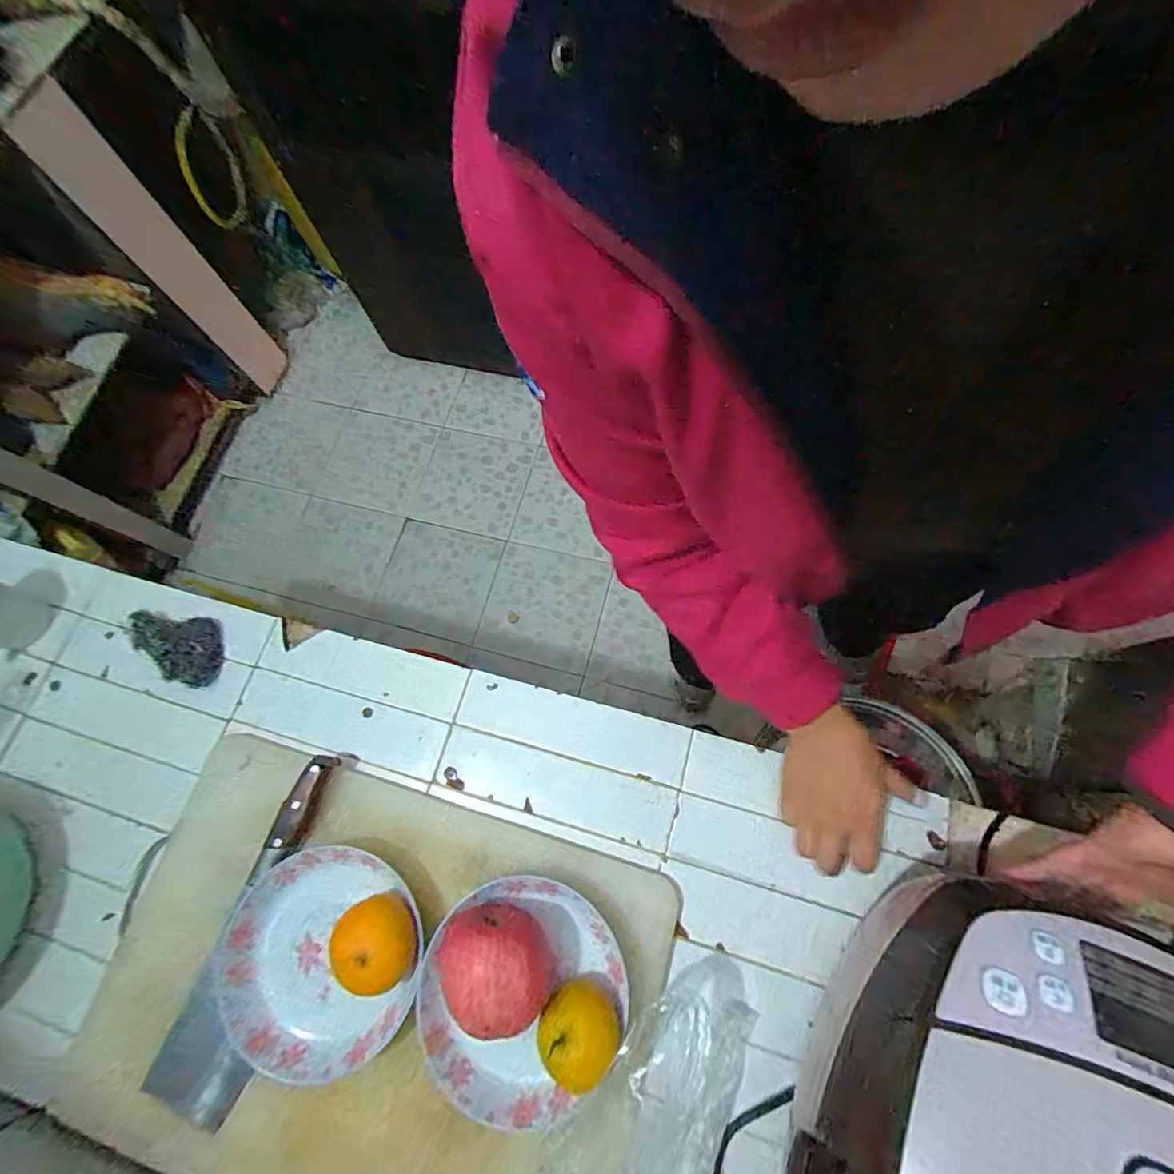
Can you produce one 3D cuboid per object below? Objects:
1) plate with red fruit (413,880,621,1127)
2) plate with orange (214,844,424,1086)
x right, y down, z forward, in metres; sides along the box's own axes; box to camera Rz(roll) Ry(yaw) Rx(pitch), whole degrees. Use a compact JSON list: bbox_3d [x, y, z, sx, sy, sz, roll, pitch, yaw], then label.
[{"bbox_3d":[-0.058,0.326,0.430,0.158,0.100,0.162,-1,72,4],"label":"plate with red fruit"},{"bbox_3d":[-0.225,0.315,0.461,0.164,0.066,0.162,-1,72,4],"label":"plate with orange"}]

